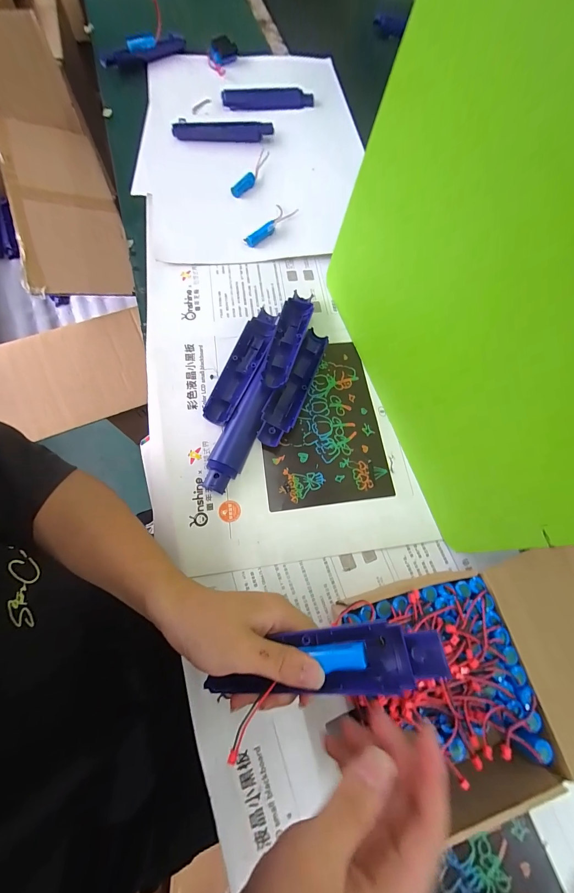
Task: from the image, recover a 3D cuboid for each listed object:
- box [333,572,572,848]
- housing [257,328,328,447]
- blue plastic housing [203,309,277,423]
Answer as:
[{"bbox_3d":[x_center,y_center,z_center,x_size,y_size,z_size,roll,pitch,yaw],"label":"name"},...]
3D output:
[{"bbox_3d":[0.129,0.204,0.274,0.141,0.063,0.168,-13,72,-8],"label":"box"},{"bbox_3d":[0.009,-0.074,0.385,0.036,0.028,0.162,22,71,4],"label":"housing"},{"bbox_3d":[-0.056,-0.100,0.396,0.038,0.014,0.162,19,71,3],"label":"blue plastic housing"}]

